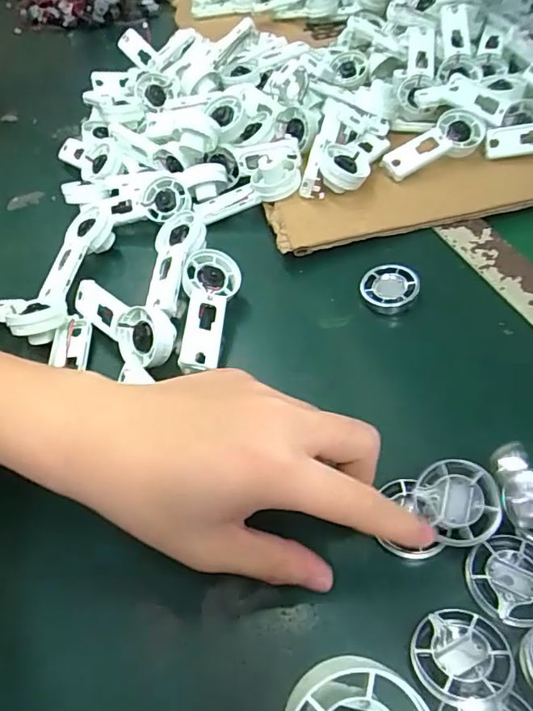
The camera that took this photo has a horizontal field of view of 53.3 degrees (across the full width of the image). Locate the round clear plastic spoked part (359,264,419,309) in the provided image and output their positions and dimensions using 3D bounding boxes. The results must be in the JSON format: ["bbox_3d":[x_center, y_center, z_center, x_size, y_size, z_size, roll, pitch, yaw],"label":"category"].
[{"bbox_3d":[0.086,-0.047,0.372,0.038,0.009,0.038,-8,58,14],"label":"round clear plastic spoked part"}]

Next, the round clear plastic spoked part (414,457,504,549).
[{"bbox_3d":[0.090,0.068,0.249,0.036,0.005,0.038,-12,61,22],"label":"round clear plastic spoked part"}]

